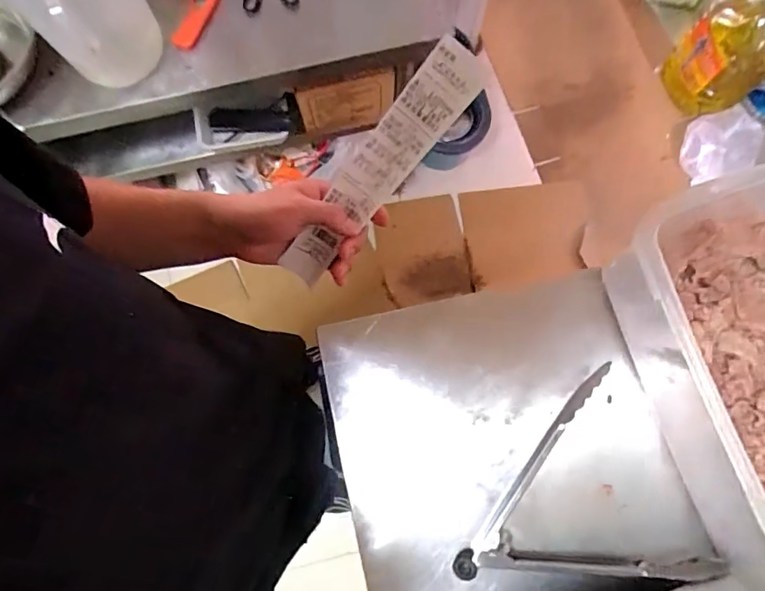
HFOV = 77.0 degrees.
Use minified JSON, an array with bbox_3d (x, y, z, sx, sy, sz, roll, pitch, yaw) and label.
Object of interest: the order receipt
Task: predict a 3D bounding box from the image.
[{"bbox_3d":[-0.010,-0.108,0.439,0.049,0.021,0.251,46,113,8],"label":"order receipt"}]

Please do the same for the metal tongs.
[{"bbox_3d":[0.171,0.212,0.450,0.216,0.037,0.199,-30,81,-5],"label":"metal tongs"}]

